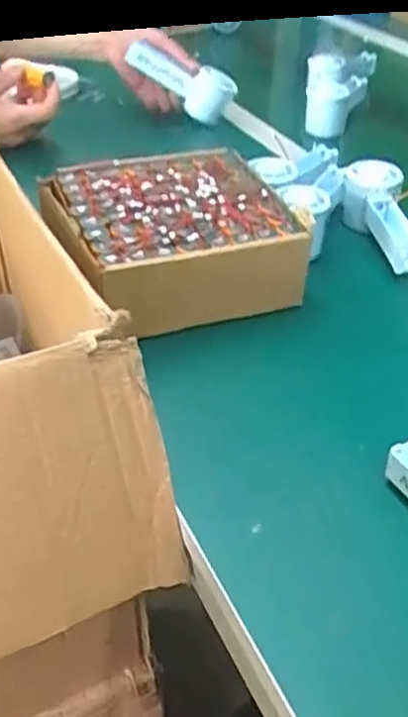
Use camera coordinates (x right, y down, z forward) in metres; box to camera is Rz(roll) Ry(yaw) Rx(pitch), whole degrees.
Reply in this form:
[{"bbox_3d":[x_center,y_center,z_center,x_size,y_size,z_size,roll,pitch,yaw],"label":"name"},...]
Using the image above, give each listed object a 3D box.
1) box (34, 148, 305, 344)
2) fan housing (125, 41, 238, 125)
[{"bbox_3d":[-0.033,-0.113,0.635,0.201,0.085,0.185,-14,42,-17],"label":"box"},{"bbox_3d":[-0.026,-0.334,0.845,0.062,0.058,0.175,35,18,34],"label":"fan housing"}]

